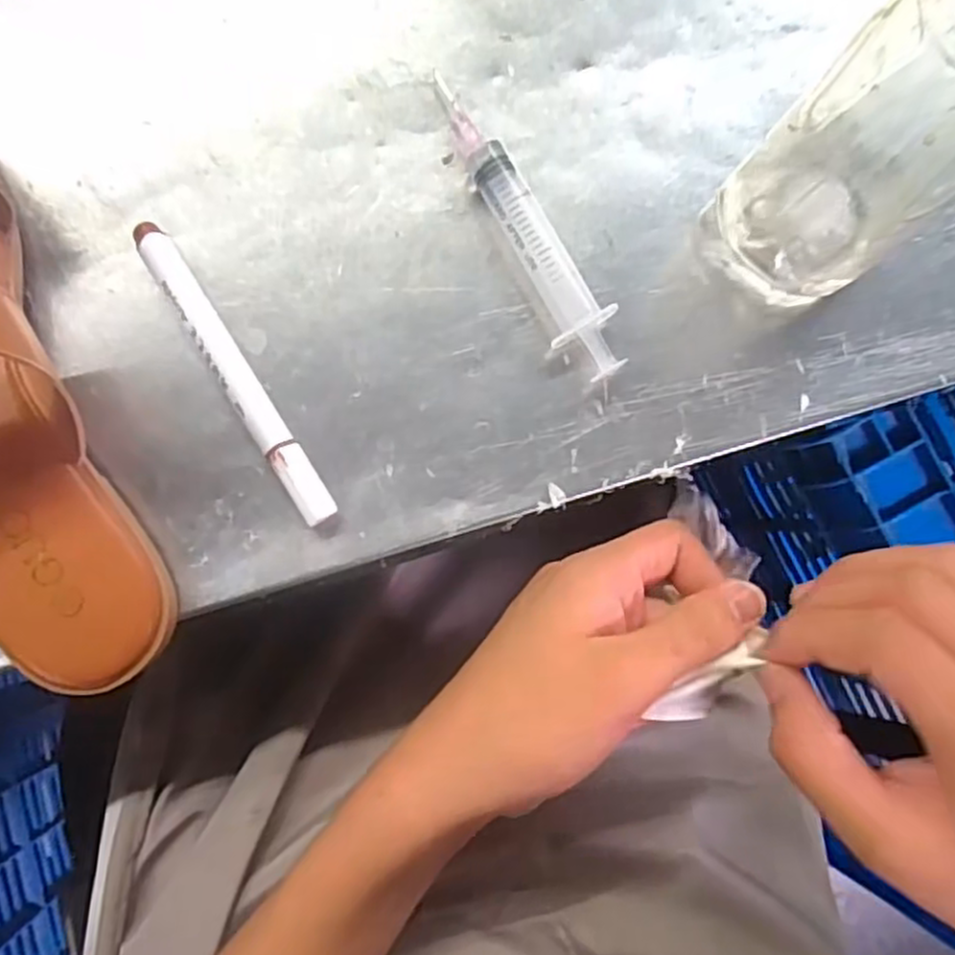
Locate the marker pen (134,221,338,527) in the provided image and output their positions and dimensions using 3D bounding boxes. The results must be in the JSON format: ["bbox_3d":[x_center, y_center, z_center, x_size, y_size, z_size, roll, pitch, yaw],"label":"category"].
[{"bbox_3d":[-0.089,-0.038,0.276,0.012,0.014,0.124,-32,89,-7],"label":"marker pen"}]

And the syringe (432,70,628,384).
[{"bbox_3d":[0.018,-0.097,0.287,0.020,0.019,0.131,-27,84,-6],"label":"syringe"}]

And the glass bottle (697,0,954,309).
[{"bbox_3d":[0.129,-0.103,0.214,0.054,0.176,0.060,-42,90,-6],"label":"glass bottle"}]

